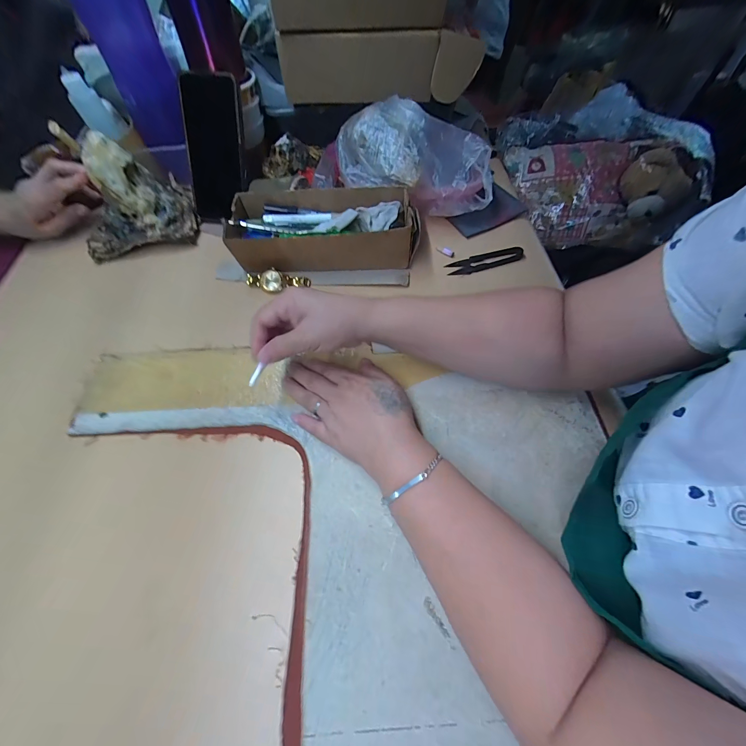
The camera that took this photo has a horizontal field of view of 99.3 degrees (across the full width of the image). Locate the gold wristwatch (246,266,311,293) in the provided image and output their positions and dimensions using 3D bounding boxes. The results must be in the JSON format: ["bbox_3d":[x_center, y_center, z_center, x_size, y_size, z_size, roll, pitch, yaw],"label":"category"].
[{"bbox_3d":[-0.121,-0.118,0.398,0.077,0.014,0.024,9,62,7],"label":"gold wristwatch"}]

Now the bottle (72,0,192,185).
[{"bbox_3d":[-0.289,-0.384,0.385,0.078,0.241,0.078,-27,64,-13],"label":"bottle"}]

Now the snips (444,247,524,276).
[{"bbox_3d":[0.146,-0.148,0.411,0.096,0.011,0.029,-15,62,-6],"label":"snips"}]

